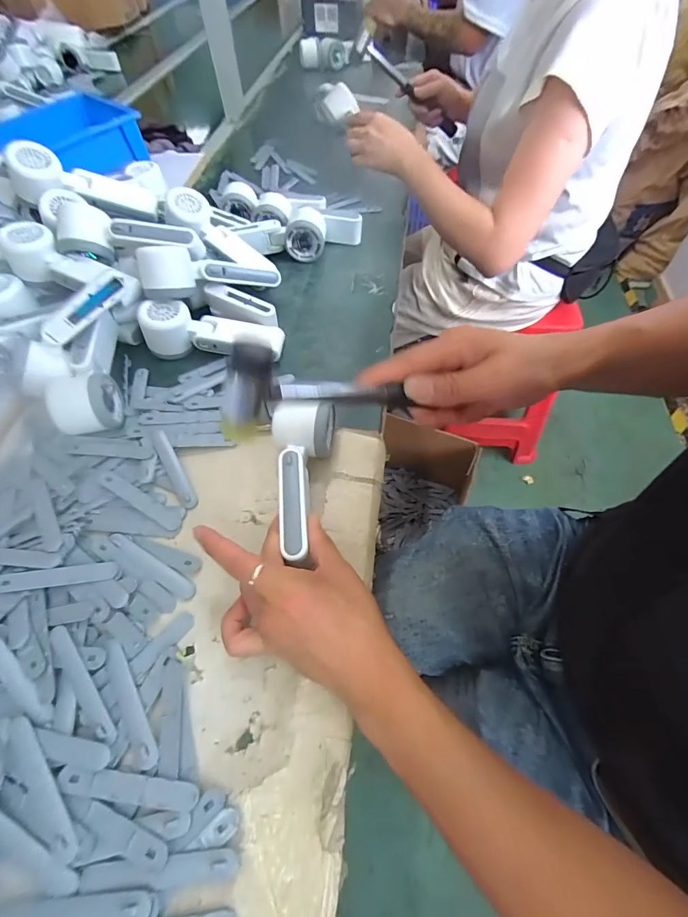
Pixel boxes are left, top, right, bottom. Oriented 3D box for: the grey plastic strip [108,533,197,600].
[{"bbox_3d":[-0.170,0.094,0.347,0.094,0.005,0.018,31,52,10],"label":"grey plastic strip"}]

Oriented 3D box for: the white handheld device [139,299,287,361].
[{"bbox_3d":[-0.161,-0.156,0.486,0.168,0.048,0.052,3,56,-2],"label":"white handheld device"}]

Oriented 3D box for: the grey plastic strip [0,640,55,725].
[{"bbox_3d":[-0.244,0.163,0.293,0.083,0.005,0.013,39,69,13],"label":"grey plastic strip"}]

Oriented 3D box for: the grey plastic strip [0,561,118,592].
[{"bbox_3d":[-0.243,0.100,0.335,0.094,0.004,0.016,-5,64,-11],"label":"grey plastic strip"}]

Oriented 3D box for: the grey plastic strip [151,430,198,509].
[{"bbox_3d":[-0.175,0.010,0.405,0.016,0.004,0.097,-27,70,-19],"label":"grey plastic strip"}]

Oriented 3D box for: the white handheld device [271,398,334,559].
[{"bbox_3d":[-0.042,0.019,0.374,0.056,0.047,0.160,2,56,0],"label":"white handheld device"}]

